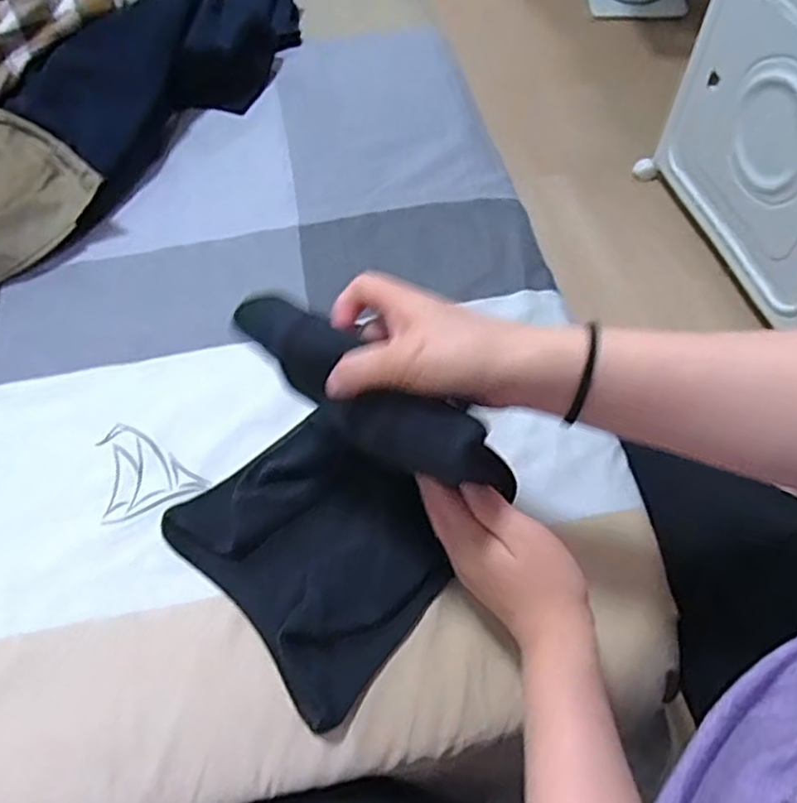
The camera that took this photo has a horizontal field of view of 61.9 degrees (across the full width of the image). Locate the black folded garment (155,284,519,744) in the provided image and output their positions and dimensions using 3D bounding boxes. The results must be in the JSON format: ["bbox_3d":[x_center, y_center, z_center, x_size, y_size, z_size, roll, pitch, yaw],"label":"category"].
[{"bbox_3d":[-0.063,0.067,0.459,0.197,0.163,0.188,34,65,20],"label":"black folded garment"}]

